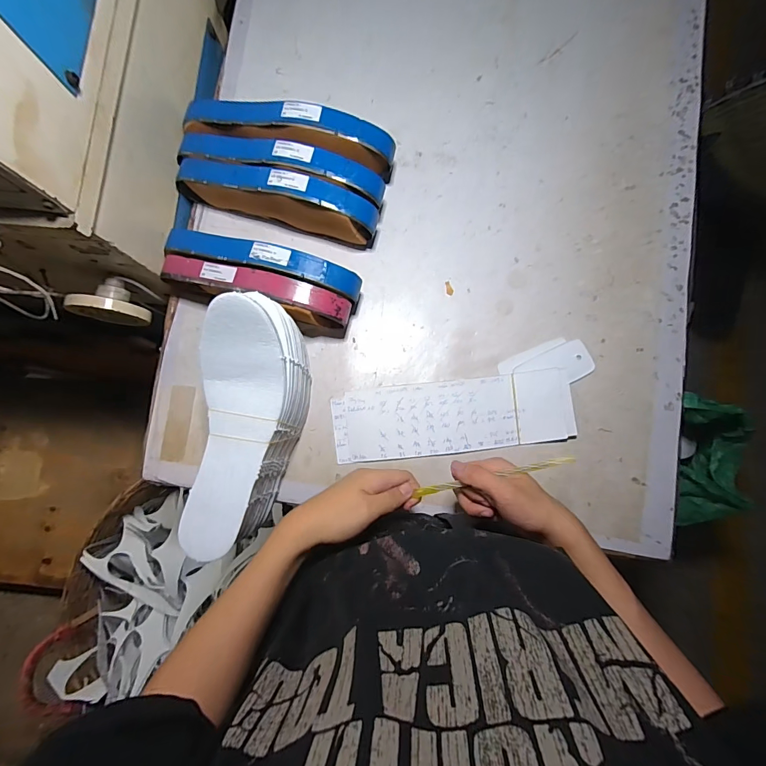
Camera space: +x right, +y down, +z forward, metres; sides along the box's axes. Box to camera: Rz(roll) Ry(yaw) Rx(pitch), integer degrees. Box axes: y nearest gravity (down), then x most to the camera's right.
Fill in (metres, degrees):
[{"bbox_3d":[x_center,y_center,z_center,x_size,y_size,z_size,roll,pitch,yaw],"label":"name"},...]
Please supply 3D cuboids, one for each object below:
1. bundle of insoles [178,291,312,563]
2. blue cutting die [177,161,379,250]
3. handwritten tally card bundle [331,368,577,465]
[{"bbox_3d":[-0.148,0.048,0.454,0.093,0.168,0.261,7,83,1],"label":"bundle of insoles"},{"bbox_3d":[-0.145,-0.241,0.527,0.273,0.093,0.044,15,83,2],"label":"blue cutting die"},{"bbox_3d":[0.092,0.045,0.528,0.312,0.016,0.096,-6,83,0],"label":"handwritten tally card bundle"}]

